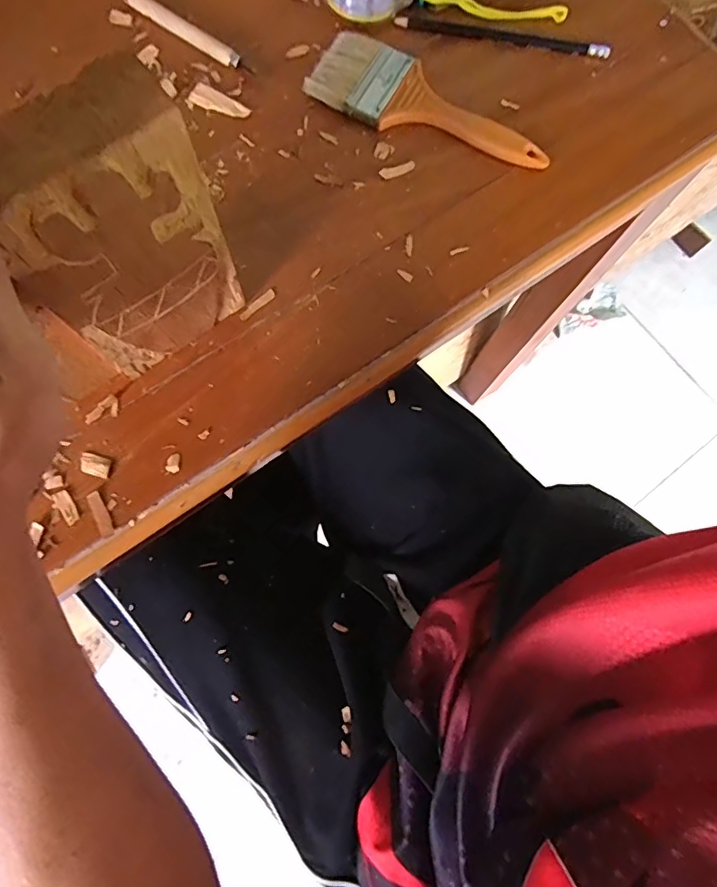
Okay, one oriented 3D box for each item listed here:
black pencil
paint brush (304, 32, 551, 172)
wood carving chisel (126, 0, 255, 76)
[{"bbox_3d":[0.117,-0.330,0.433,0.172,0.006,0.010,10,77,2],"label":"black pencil"},{"bbox_3d":[0.055,-0.254,0.408,0.186,0.014,0.065,29,77,5],"label":"paint brush"},{"bbox_3d":[-0.133,-0.320,0.416,0.116,0.010,0.013,35,77,6],"label":"wood carving chisel"}]

